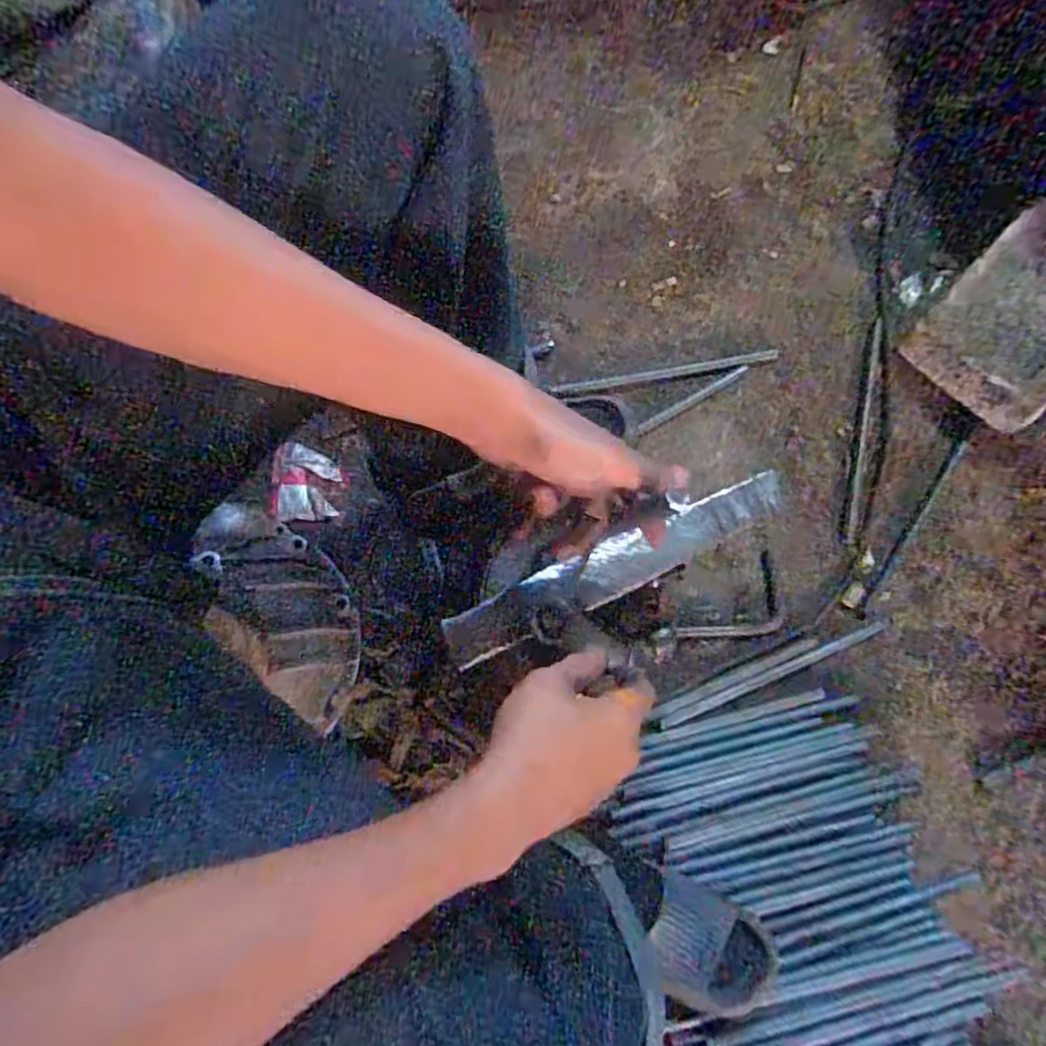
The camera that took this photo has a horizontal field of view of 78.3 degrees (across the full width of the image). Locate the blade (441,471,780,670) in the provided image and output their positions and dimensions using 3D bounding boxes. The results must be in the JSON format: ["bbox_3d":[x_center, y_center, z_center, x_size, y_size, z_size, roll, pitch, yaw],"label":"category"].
[{"bbox_3d":[0.078,0.034,0.507,0.287,0.010,0.044,-22,95,-11],"label":"blade"}]

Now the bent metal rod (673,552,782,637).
[{"bbox_3d":[0.289,0.123,0.849,0.171,0.013,0.083,-37,81,-10],"label":"bent metal rod"}]

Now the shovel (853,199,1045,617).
[{"bbox_3d":[0.623,-0.174,0.887,0.217,0.069,0.656,29,92,7],"label":"shovel"}]

